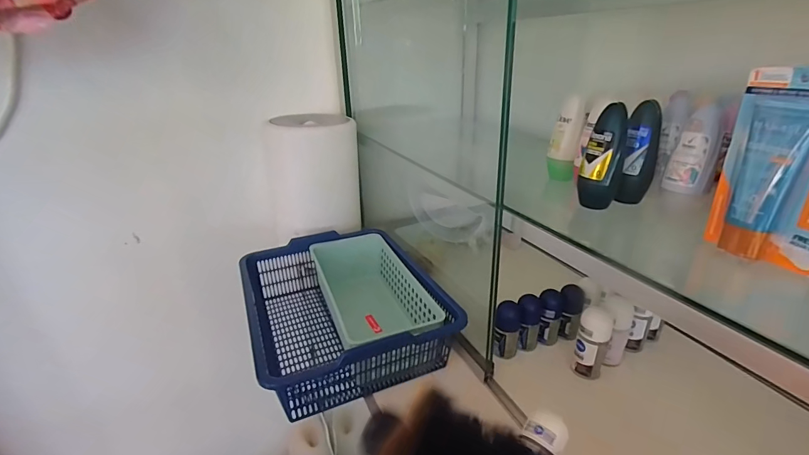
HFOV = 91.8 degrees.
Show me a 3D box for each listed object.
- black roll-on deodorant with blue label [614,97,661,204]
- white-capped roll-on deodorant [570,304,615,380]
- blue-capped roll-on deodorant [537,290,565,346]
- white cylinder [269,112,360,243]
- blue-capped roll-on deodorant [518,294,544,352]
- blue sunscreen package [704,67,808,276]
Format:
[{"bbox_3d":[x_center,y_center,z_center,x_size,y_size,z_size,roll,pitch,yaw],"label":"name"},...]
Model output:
[{"bbox_3d":[0.257,-0.079,0.427,0.033,0.104,0.035,13,30,30],"label":"black roll-on deodorant with blue label"},{"bbox_3d":[0.254,0.156,0.530,0.038,0.086,0.041,14,30,31],"label":"white-capped roll-on deodorant"},{"bbox_3d":[0.218,0.135,0.589,0.032,0.075,0.042,11,28,26],"label":"blue-capped roll-on deodorant"},{"bbox_3d":[-0.196,-0.130,0.857,0.176,0.230,0.169,-9,26,-15],"label":"white cylinder"},{"bbox_3d":[0.184,0.142,0.579,0.032,0.079,0.039,8,27,21],"label":"blue-capped roll-on deodorant"},{"bbox_3d":[0.290,-0.043,0.299,0.074,0.143,0.028,20,33,39],"label":"blue sunscreen package"}]

